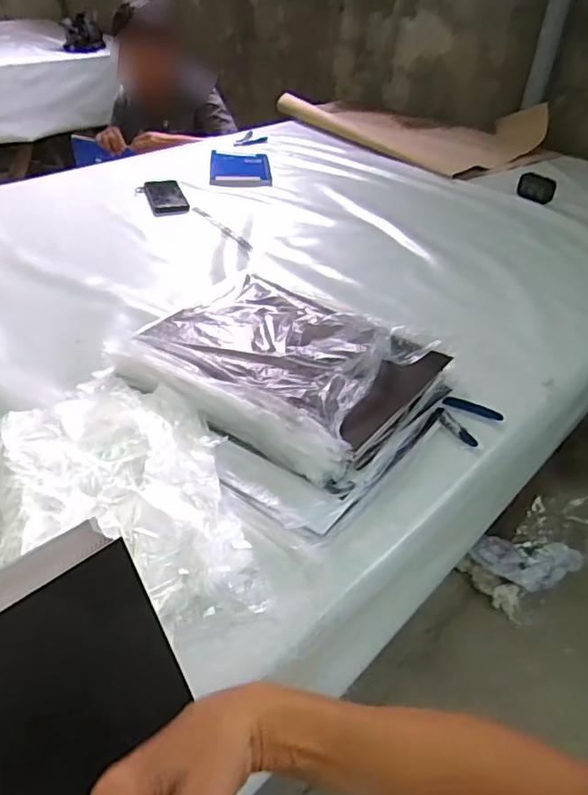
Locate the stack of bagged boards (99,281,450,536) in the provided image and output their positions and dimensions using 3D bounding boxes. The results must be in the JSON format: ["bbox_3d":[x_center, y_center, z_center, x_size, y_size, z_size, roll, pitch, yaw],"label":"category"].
[{"bbox_3d":[-0.016,-0.037,0.767,0.399,0.071,0.338,31,48,32],"label":"stack of bagged boards"}]

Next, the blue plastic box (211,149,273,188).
[{"bbox_3d":[-0.140,-0.603,1.504,0.154,0.014,0.226,-3,39,-4],"label":"blue plastic box"}]

